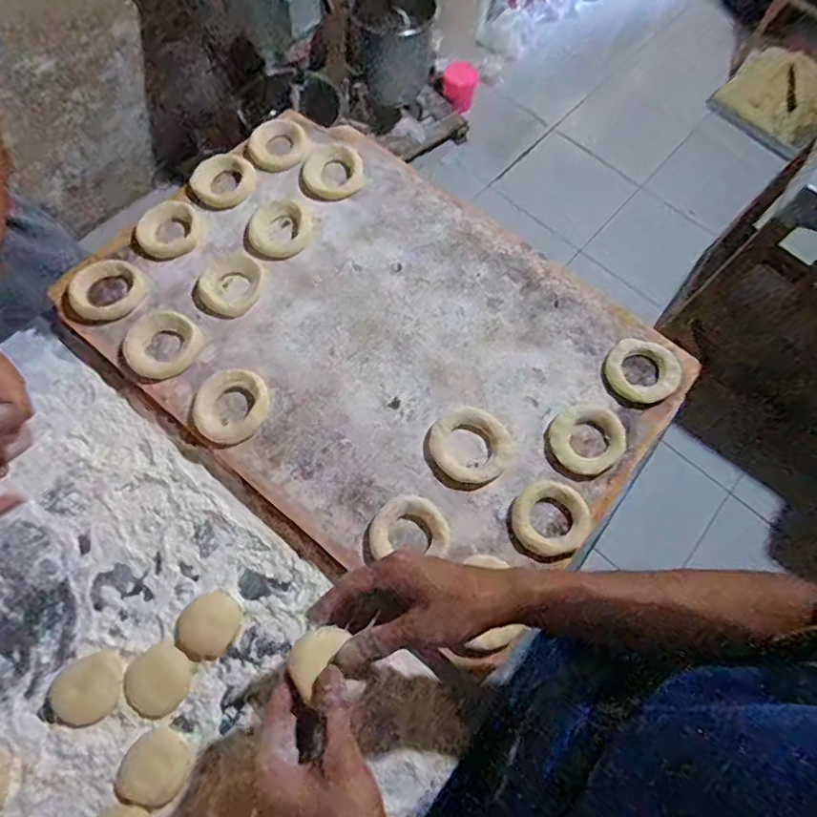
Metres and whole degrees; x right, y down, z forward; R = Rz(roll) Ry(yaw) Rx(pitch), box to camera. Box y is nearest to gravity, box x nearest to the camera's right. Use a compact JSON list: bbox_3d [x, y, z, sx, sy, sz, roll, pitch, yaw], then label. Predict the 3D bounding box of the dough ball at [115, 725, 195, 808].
[{"bbox_3d":[-0.213,0.302,0.465,0.052,0.007,0.055,1,69,-2],"label":"dough ball"}]

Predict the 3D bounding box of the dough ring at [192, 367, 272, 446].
[{"bbox_3d":[-0.178,-0.003,0.560,0.069,0.012,0.076,41,73,12],"label":"dough ring"}]

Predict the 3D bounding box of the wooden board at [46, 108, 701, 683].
[{"bbox_3d":[-0.030,-0.084,0.609,0.588,0.023,0.415,39,72,11],"label":"wooden board"}]

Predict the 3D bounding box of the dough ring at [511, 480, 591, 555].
[{"bbox_3d":[0.138,0.104,0.531,0.072,0.018,0.068,1,69,-2],"label":"dough ring"}]

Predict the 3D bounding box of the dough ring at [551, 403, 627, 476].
[{"bbox_3d":[0.185,0.028,0.564,0.081,0.014,0.070,-35,75,-15],"label":"dough ring"}]

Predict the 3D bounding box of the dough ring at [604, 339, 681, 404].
[{"bbox_3d":[0.257,-0.044,0.601,0.083,0.011,0.075,-37,75,-15],"label":"dough ring"}]

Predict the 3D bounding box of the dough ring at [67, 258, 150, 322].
[{"bbox_3d":[-0.324,-0.128,0.596,0.062,0.013,0.073,41,73,12],"label":"dough ring"}]

